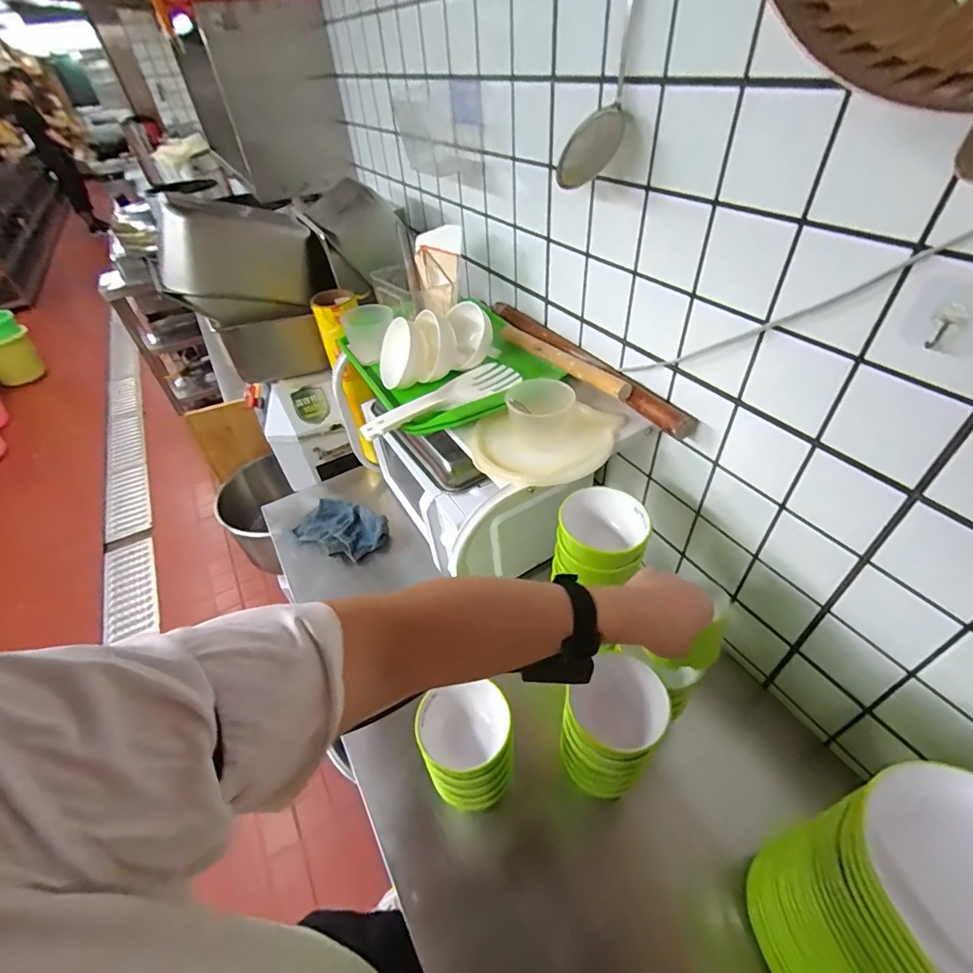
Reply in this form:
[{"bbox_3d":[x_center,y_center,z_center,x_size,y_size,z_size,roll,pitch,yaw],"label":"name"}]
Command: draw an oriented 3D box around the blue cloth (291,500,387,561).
[{"bbox_3d":[-0.324,0.097,1.053,0.219,0.048,0.133,23,48,27],"label":"blue cloth"}]

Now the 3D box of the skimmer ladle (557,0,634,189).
[{"bbox_3d":[0.121,-0.483,0.498,0.078,0.275,0.092,4,43,9],"label":"skimmer ladle"}]

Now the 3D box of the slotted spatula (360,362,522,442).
[{"bbox_3d":[-0.069,-0.141,0.742,0.273,0.030,0.062,-28,47,-24],"label":"slotted spatula"}]

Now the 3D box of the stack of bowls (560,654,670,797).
[{"bbox_3d":[0.149,0.292,0.576,0.098,0.172,0.104,-24,46,-21],"label":"stack of bowls"}]

